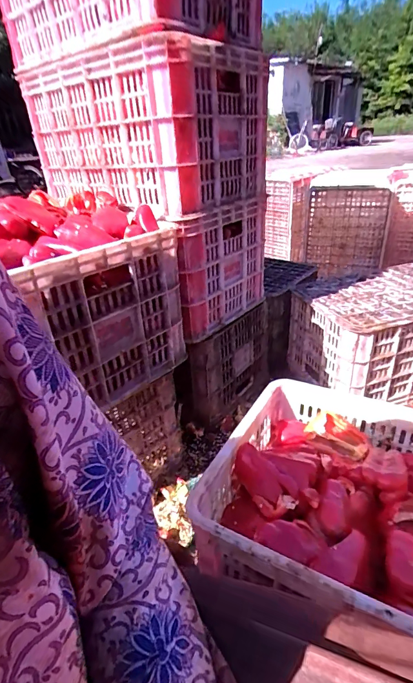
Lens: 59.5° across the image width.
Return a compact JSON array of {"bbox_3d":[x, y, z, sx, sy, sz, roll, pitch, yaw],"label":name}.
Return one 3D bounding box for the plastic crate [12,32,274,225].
[{"bbox_3d":[-0.132,-0.474,0.835,0.450,0.268,0.316,21,38,36],"label":"plastic crate"}]

